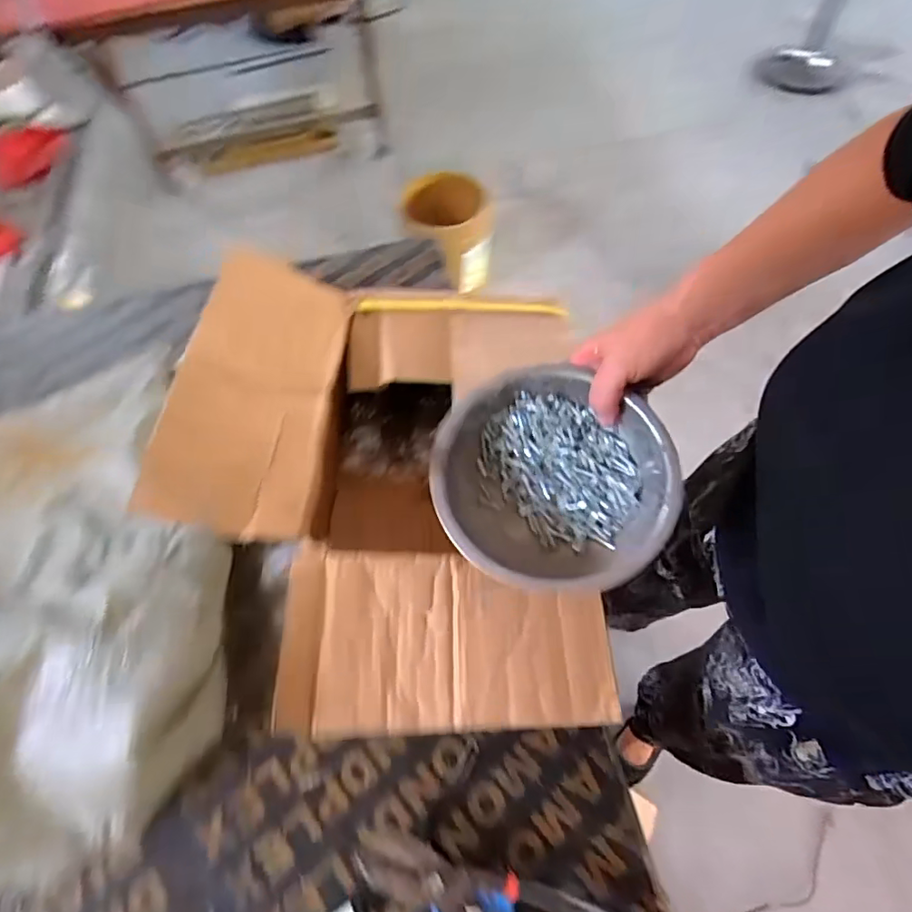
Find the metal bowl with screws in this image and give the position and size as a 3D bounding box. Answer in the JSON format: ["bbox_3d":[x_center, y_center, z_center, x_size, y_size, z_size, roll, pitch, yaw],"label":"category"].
[{"bbox_3d":[0.071,0.021,0.433,0.173,0.074,0.163,-1,60,2],"label":"metal bowl with screws"}]

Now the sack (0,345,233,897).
[{"bbox_3d":[-0.462,0.123,0.606,0.362,0.126,0.580,-27,62,-12],"label":"sack"}]

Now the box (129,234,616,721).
[{"bbox_3d":[-0.071,0.022,0.585,0.390,0.241,0.485,0,60,3],"label":"box"}]

